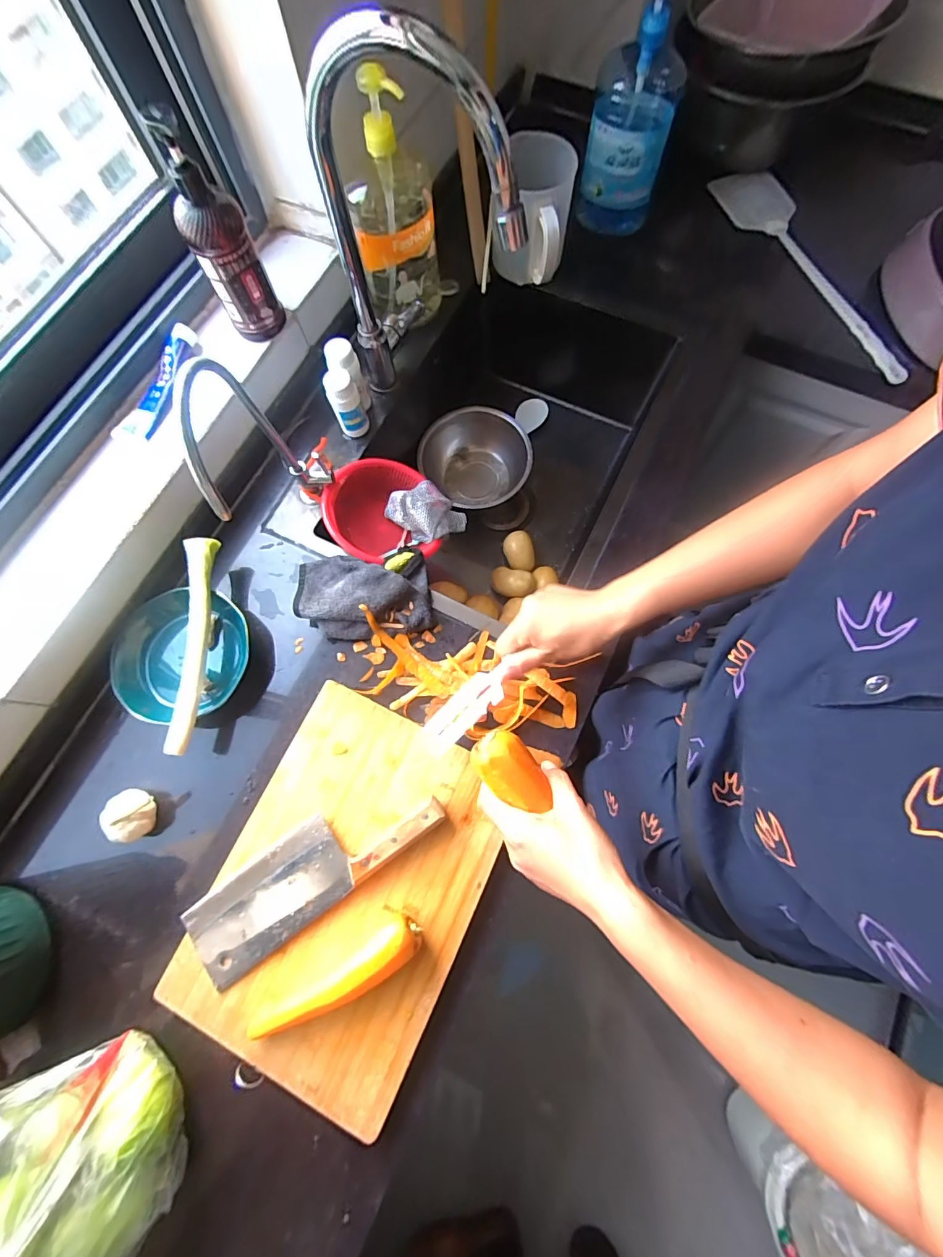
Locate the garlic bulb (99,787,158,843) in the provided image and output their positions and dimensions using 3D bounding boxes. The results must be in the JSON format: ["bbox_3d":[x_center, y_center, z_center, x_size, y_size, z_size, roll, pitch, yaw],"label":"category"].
[{"bbox_3d":[-0.392,0.216,0.530,0.051,0.043,0.056,-11,74,-2],"label":"garlic bulb"}]

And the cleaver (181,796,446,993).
[{"bbox_3d":[-0.175,0.263,0.503,0.303,0.017,0.089,-37,72,-1],"label":"cleaver"}]

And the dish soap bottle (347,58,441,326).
[{"bbox_3d":[-0.104,-0.559,0.617,0.109,0.250,0.089,-6,74,-1],"label":"dish soap bottle"}]

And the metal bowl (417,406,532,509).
[{"bbox_3d":[0.015,-0.302,0.851,0.171,0.093,0.183,0,74,1],"label":"metal bowl"}]

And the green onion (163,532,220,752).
[{"bbox_3d":[-0.340,0.015,0.556,0.035,0.027,0.260,-3,74,0],"label":"green onion"}]

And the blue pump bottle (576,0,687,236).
[{"bbox_3d":[0.232,-0.732,0.668,0.114,0.256,0.091,8,75,3],"label":"blue pump bottle"}]

